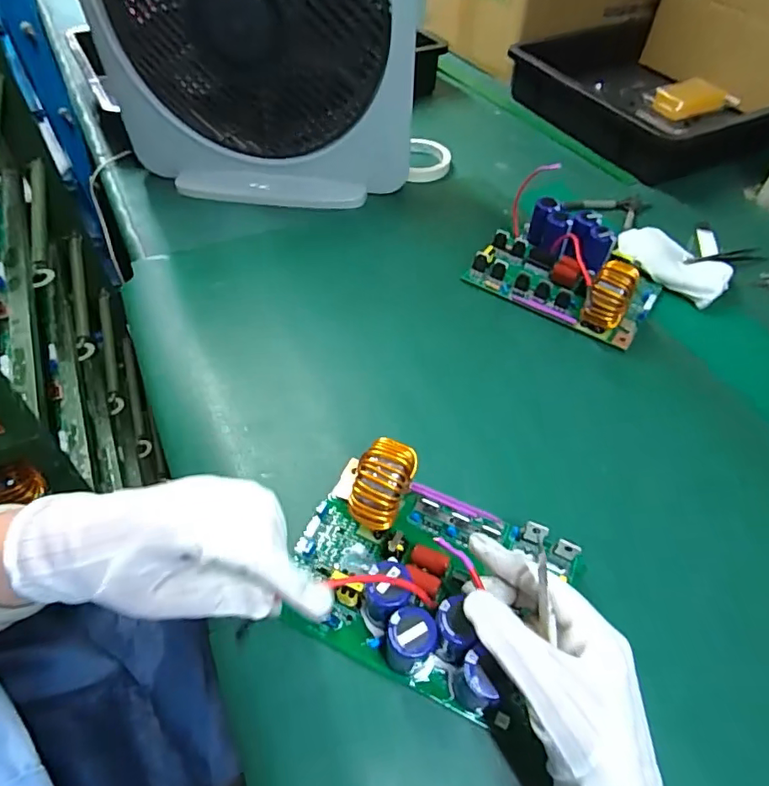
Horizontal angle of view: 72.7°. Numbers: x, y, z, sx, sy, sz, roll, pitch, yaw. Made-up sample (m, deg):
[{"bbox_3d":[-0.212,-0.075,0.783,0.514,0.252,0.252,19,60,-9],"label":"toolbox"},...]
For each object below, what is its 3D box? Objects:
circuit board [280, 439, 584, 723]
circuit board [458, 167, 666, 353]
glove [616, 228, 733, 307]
[{"bbox_3d":[0.028,0.120,0.362,0.182,0.062,0.134,22,55,15],"label":"circuit board"},{"bbox_3d":[0.205,-0.144,0.585,0.195,0.065,0.129,31,58,21],"label":"circuit board"},{"bbox_3d":[0.336,-0.150,0.619,0.127,0.023,0.083,36,60,24],"label":"glove"}]

